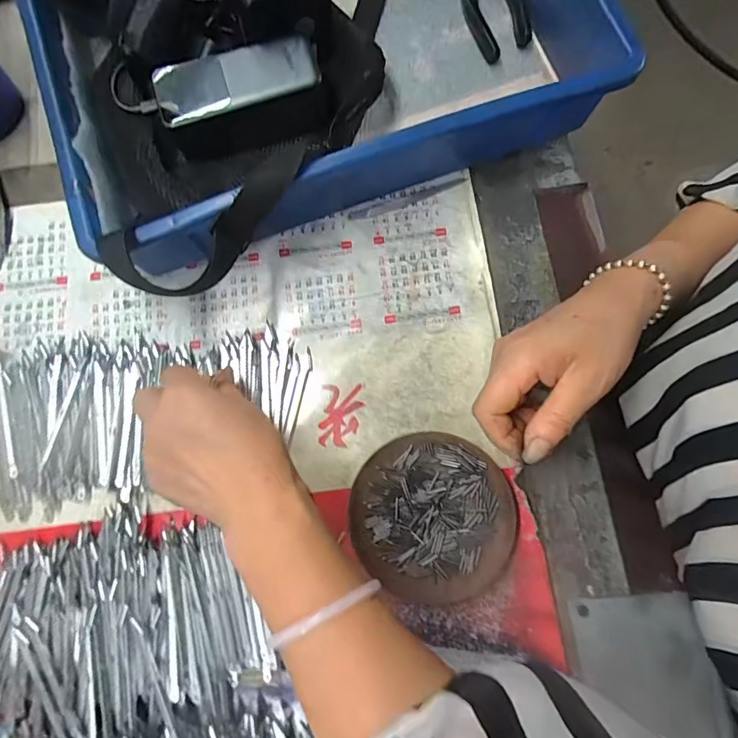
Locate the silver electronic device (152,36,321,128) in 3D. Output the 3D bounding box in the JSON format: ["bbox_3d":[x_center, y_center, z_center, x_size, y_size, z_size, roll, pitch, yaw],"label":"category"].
[{"bbox_3d":[-0.106,-0.232,0.360,0.129,0.017,0.055,-15,78,-2],"label":"silver electronic device"}]

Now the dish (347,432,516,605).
[{"bbox_3d":[0.047,0.108,0.331,0.118,0.013,0.114,0,77,1],"label":"dish"}]

